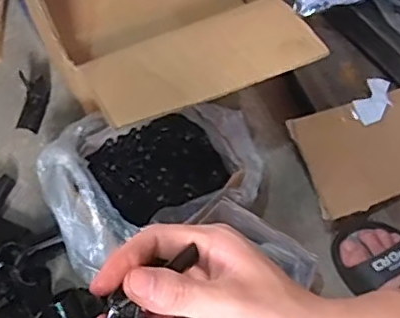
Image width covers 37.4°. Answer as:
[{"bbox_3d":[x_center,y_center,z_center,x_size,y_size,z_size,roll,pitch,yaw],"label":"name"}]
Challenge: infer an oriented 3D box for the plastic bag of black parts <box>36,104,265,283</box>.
[{"bbox_3d":[-0.058,0.015,0.745,0.265,0.111,0.170,-21,72,-10],"label":"plastic bag of black parts"}]

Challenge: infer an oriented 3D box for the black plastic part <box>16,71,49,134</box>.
[{"bbox_3d":[-0.231,-0.085,0.810,0.030,0.055,0.081,9,70,1],"label":"black plastic part"}]

